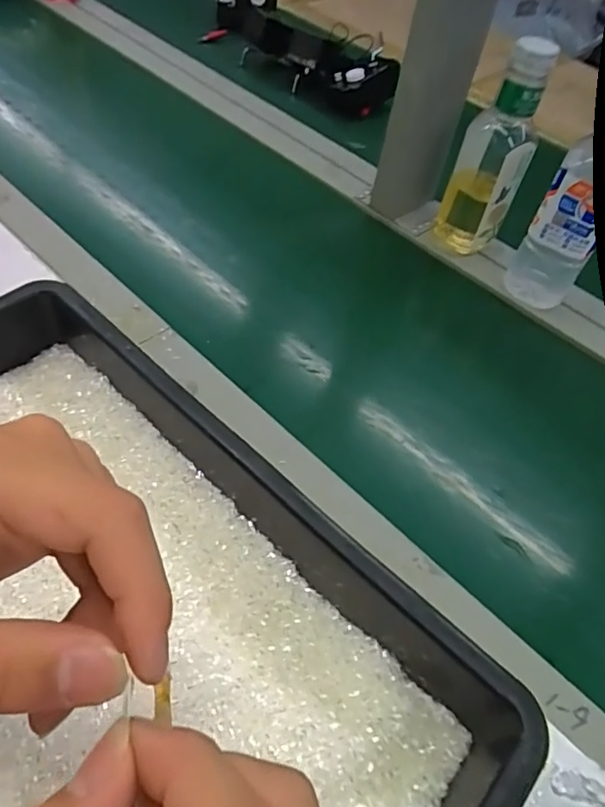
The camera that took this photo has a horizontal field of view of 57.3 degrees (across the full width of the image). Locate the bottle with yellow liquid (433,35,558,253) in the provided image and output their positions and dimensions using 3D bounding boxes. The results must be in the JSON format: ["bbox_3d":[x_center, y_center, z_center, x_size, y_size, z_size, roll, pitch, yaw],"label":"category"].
[{"bbox_3d":[0.196,-0.250,0.581,0.068,0.179,0.064,13,54,4],"label":"bottle with yellow liquid"}]

